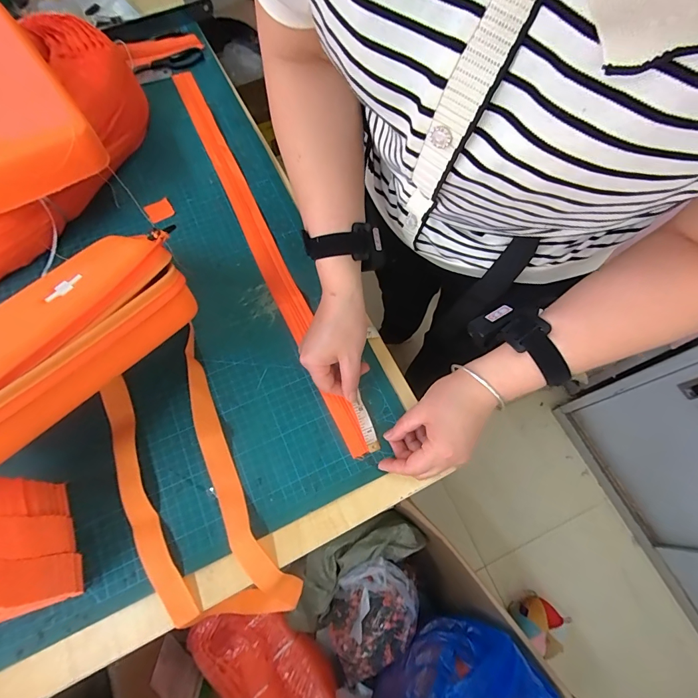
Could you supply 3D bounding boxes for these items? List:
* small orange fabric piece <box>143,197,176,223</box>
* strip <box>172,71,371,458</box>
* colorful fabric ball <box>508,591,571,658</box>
[{"bbox_3d":[-0.263,-0.193,0.517,0.034,0.008,0.033,-36,72,-14],"label":"small orange fabric piece"},{"bbox_3d":[-0.133,-0.177,0.512,0.036,0.012,0.677,-23,69,-10],"label":"strip"},{"bbox_3d":[0.475,0.685,0.937,0.124,0.084,0.106,41,73,15],"label":"colorful fabric ball"}]

